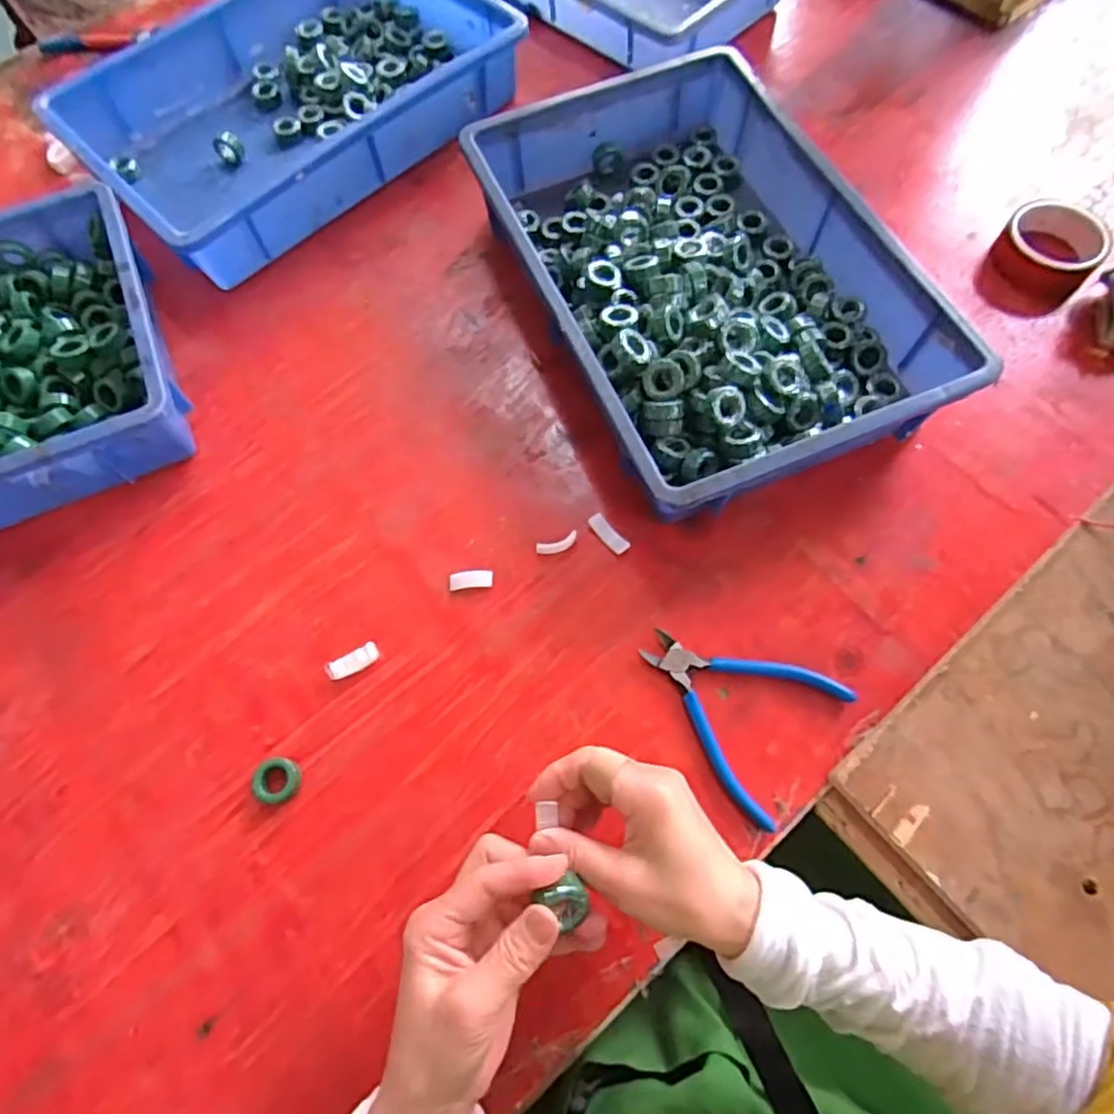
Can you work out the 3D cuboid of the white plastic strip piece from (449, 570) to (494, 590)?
[{"bbox_3d":[-0.069,0.018,0.516,0.034,0.004,0.015,-4,67,0],"label":"white plastic strip piece"}]

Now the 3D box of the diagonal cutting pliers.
[{"bbox_3d":[0.125,0.106,0.472,0.139,0.013,0.117,34,73,15],"label":"diagonal cutting pliers"}]

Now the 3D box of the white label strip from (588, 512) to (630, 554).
[{"bbox_3d":[0.042,-0.019,0.525,0.014,0.007,0.039,-40,72,-13],"label":"white label strip"}]

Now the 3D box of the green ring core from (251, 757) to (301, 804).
[{"bbox_3d":[-0.199,0.158,0.457,0.031,0.011,0.030,-1,68,2],"label":"green ring core"}]

